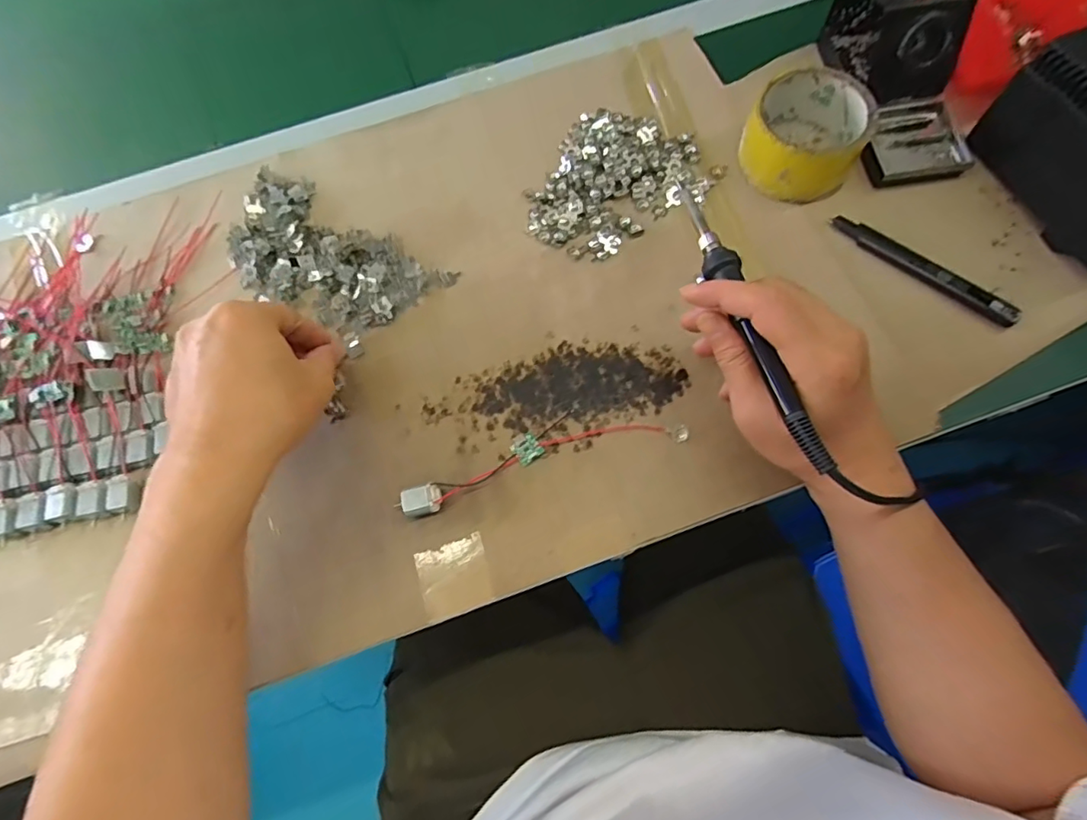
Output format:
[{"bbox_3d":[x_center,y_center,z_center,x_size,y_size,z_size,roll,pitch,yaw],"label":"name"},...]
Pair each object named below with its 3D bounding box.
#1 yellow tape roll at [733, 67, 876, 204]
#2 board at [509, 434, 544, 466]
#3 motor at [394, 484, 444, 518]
[{"bbox_3d":[0.199,-0.210,0.420,0.082,0.055,0.080,0,73,1],"label":"yellow tape roll"},{"bbox_3d":[-0.011,0.027,0.375,0.018,0.005,0.018,-36,75,-9],"label":"board"},{"bbox_3d":[-0.081,0.060,0.362,0.028,0.017,0.017,-16,73,-3],"label":"motor"}]

